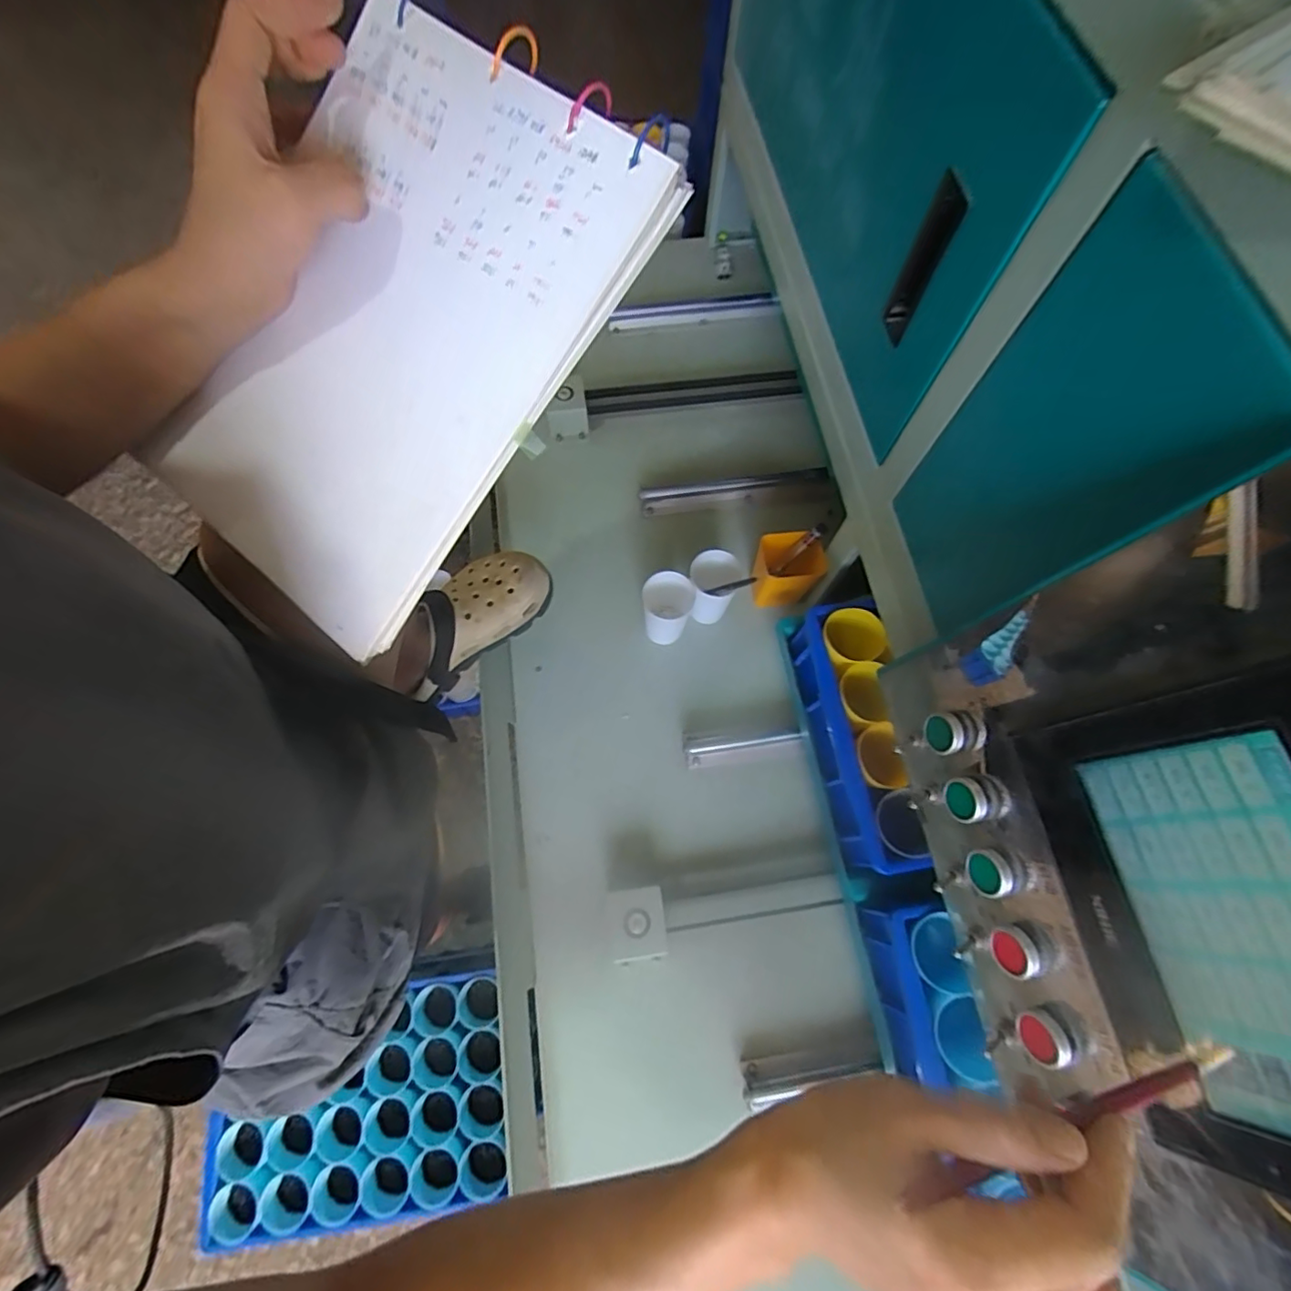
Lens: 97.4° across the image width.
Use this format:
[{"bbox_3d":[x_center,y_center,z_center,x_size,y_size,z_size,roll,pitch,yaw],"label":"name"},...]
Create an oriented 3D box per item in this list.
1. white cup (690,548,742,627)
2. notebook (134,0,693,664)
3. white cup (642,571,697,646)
[{"bbox_3d":[0.088,-0.076,0.736,0.061,0.094,0.059,1,69,-1],"label":"white cup"},{"bbox_3d":[-0.143,-0.165,0.304,0.190,0.016,0.283,37,98,5],"label":"notebook"},{"bbox_3d":[0.030,-0.044,0.724,0.062,0.106,0.058,1,69,-1],"label":"white cup"}]

